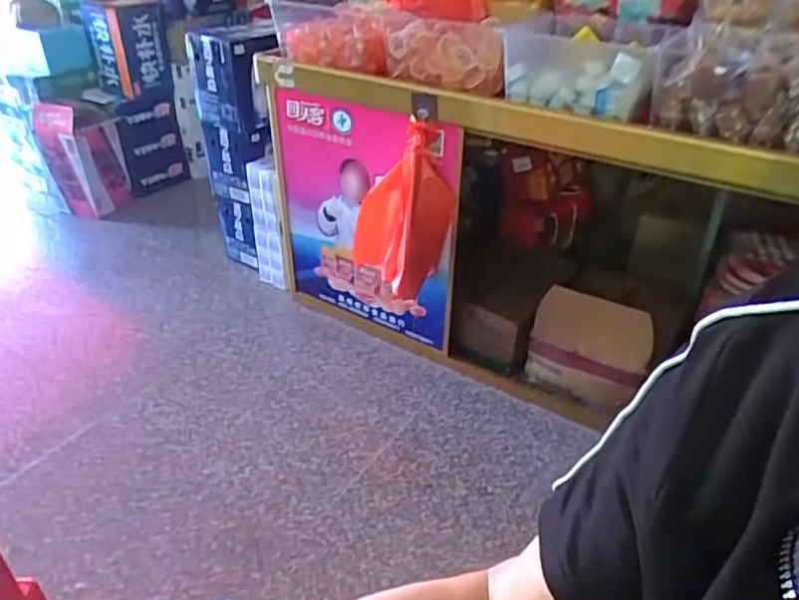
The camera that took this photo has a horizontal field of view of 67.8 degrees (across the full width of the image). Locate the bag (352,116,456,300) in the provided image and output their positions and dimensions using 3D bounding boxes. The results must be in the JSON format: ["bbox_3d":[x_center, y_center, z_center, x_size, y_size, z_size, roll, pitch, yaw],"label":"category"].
[{"bbox_3d":[0.008,-0.209,1.378,0.227,0.374,0.150,0,34,-2],"label":"bag"}]

